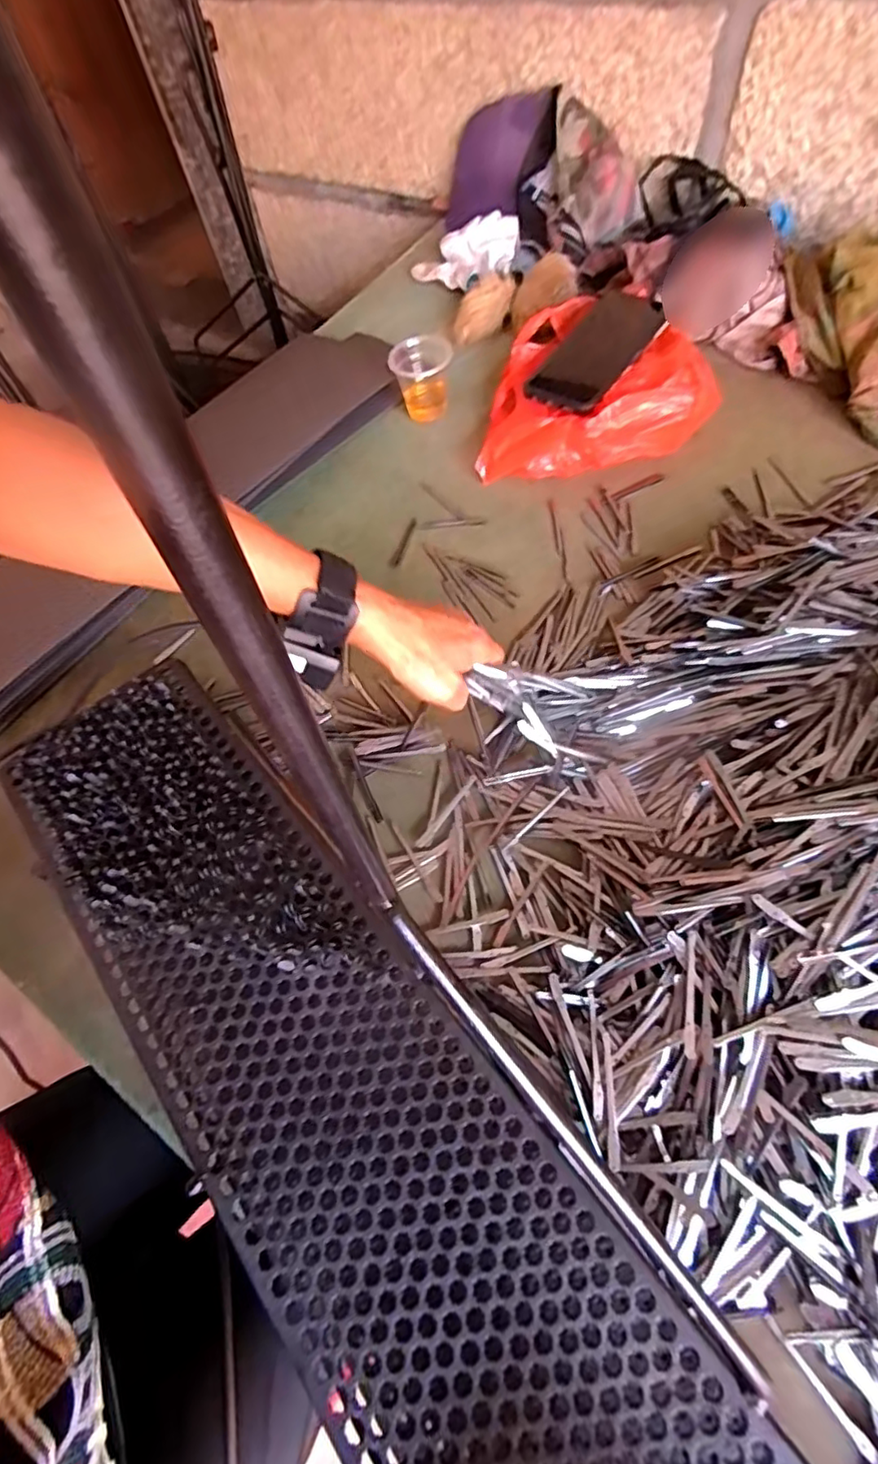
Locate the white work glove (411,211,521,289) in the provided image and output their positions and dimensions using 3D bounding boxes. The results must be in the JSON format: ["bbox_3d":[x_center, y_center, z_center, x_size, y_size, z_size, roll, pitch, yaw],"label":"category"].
[{"bbox_3d":[0.027,-0.601,0.781,0.131,0.043,0.106,16,64,16],"label":"white work glove"}]

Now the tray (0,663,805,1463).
[{"bbox_3d":[-0.061,0.171,0.323,0.152,0.018,0.566,-37,65,-16],"label":"tray"}]

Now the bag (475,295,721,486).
[{"bbox_3d":[0.160,-0.349,0.619,0.215,0.051,0.236,8,63,12],"label":"bag"}]

